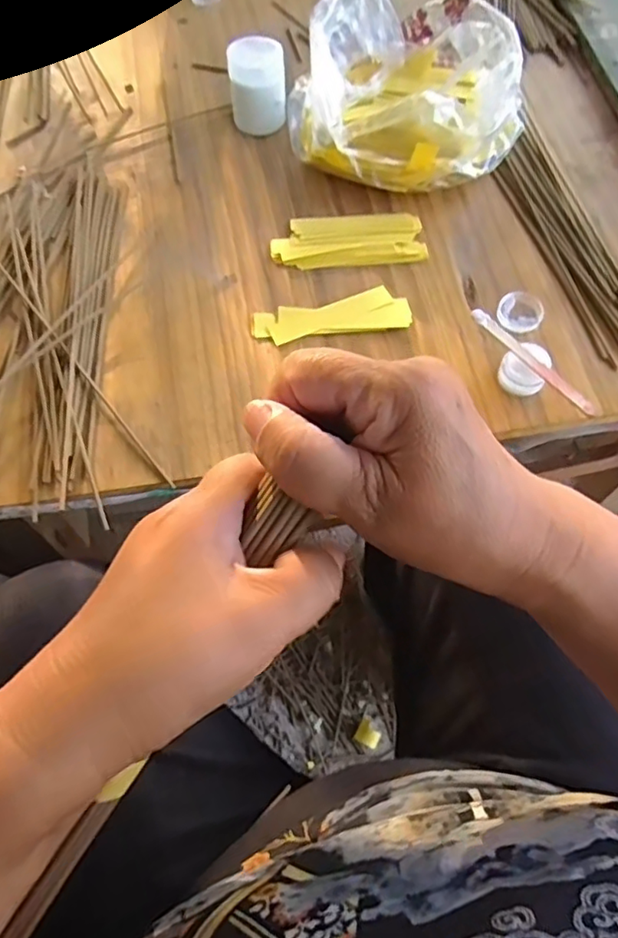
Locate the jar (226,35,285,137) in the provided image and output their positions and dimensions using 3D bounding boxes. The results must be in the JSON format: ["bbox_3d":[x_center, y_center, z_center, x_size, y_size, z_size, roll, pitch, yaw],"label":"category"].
[{"bbox_3d":[-0.051,-0.383,0.589,0.053,0.071,0.046,0,65,1],"label":"jar"}]

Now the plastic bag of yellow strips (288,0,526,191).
[{"bbox_3d":[0.092,-0.370,0.569,0.215,0.085,0.208,-1,65,1],"label":"plastic bag of yellow strips"}]

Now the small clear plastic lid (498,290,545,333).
[{"bbox_3d":[0.182,-0.136,0.503,0.043,0.010,0.036,-39,70,-16],"label":"small clear plastic lid"}]

